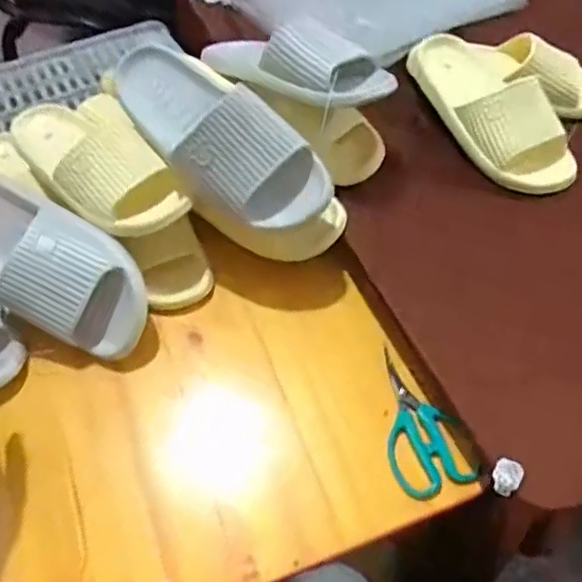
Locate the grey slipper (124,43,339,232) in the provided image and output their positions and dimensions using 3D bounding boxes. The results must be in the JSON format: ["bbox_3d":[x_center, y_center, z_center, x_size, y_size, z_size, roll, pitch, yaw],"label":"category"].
[{"bbox_3d":[-0.085,-0.166,0.639,0.278,0.073,0.112,37,93,9],"label":"grey slipper"}]

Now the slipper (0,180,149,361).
[{"bbox_3d":[-0.271,-0.037,0.667,0.273,0.105,0.117,37,62,22],"label":"slipper"}]

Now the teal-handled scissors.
[{"bbox_3d":[0.124,0.129,0.613,0.073,0.008,0.147,-9,56,-7],"label":"teal-handled scissors"}]

